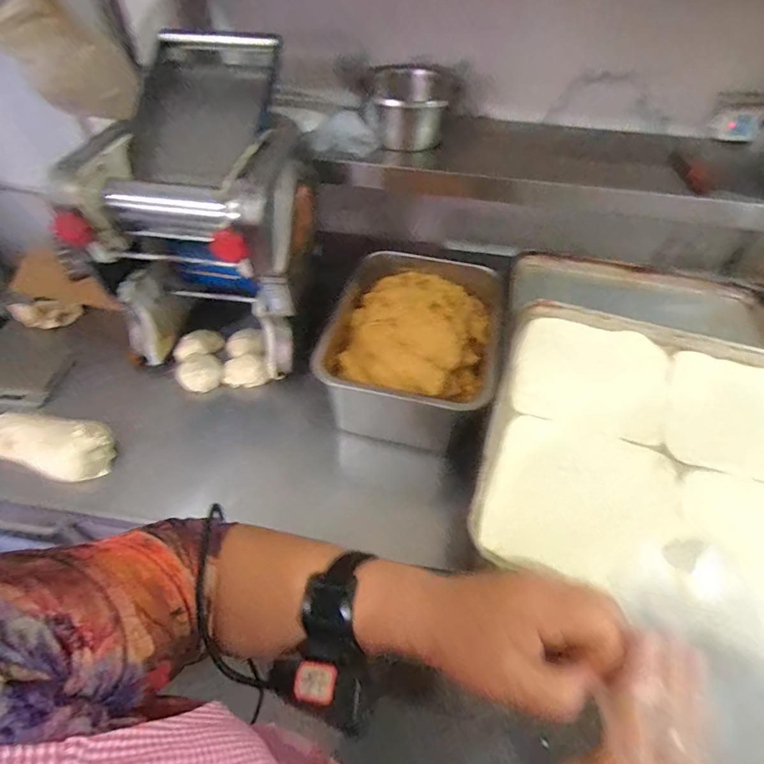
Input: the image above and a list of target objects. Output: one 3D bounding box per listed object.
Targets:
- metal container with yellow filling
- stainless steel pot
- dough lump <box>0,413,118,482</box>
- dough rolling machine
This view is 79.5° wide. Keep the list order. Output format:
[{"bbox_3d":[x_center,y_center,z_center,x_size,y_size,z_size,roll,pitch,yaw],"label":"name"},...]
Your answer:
[{"bbox_3d":[0.061,-0.068,0.798,0.255,0.187,0.347,14,49,9],"label":"metal container with yellow filling"},{"bbox_3d":[0.040,-0.500,0.838,0.145,0.100,0.147,1,49,-2],"label":"stainless steel pot"},{"bbox_3d":[-0.511,0.089,0.698,0.188,0.066,0.089,13,49,9],"label":"dough lump"},{"bbox_3d":[-0.268,-0.262,0.753,0.312,0.401,0.366,2,48,-1],"label":"dough rolling machine"}]

